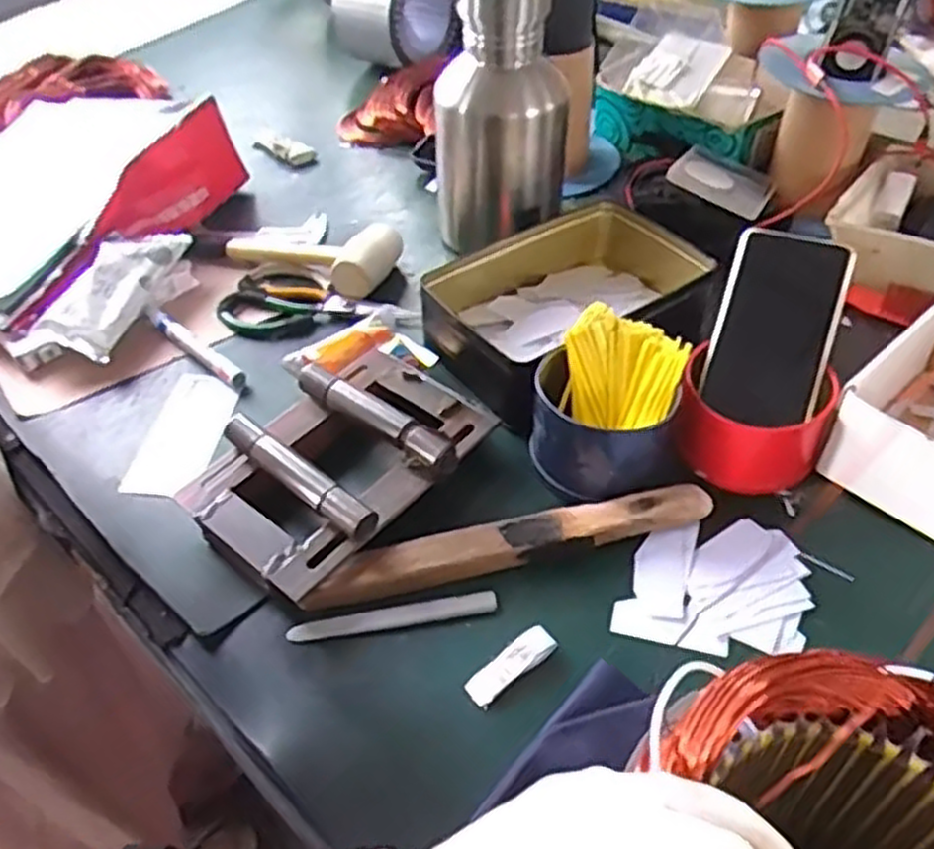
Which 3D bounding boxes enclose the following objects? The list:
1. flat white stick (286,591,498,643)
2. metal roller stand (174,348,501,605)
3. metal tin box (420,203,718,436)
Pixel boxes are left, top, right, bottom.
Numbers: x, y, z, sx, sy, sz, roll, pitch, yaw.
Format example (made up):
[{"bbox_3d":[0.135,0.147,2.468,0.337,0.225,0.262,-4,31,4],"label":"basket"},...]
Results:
[{"bbox_3d":[-0.047,0.122,0.500,0.131,0.004,0.014,-10,46,-4],"label":"flat white stick"},{"bbox_3d":[-0.090,0.021,0.561,0.138,0.043,0.199,33,57,30],"label":"metal roller stand"},{"bbox_3d":[0.088,-0.104,0.672,0.251,0.066,0.156,-33,52,-24],"label":"metal tin box"}]

